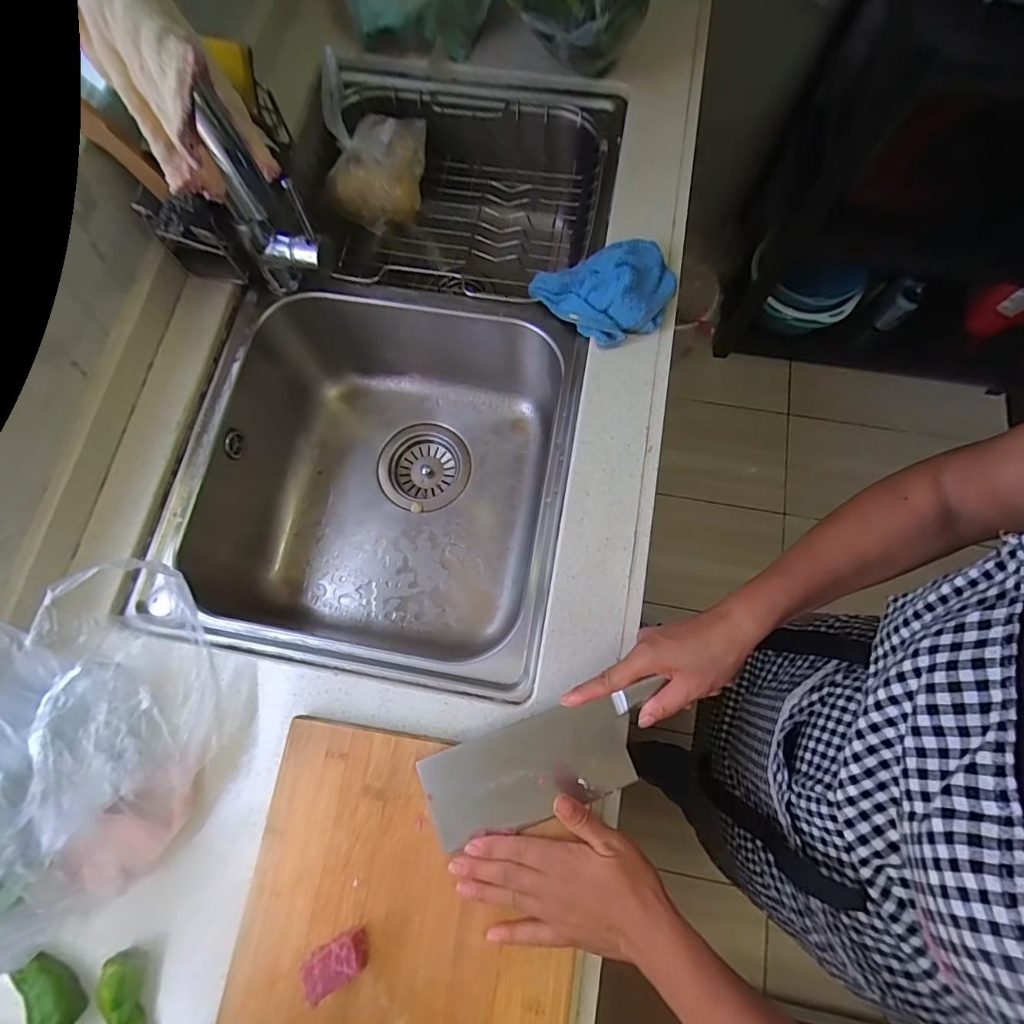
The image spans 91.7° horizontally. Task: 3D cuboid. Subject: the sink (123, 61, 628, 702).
[{"bbox_3d":[-0.127,-0.244,0.719,0.455,0.226,0.891,10,77,4],"label":"sink"}]

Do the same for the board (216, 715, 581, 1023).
[{"bbox_3d":[-0.092,0.380,0.397,0.272,0.026,0.363,8,77,4],"label":"board"}]

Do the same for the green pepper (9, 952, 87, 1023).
[{"bbox_3d":[-0.383,0.398,0.408,0.064,0.026,0.024,44,81,11],"label":"green pepper"}]

